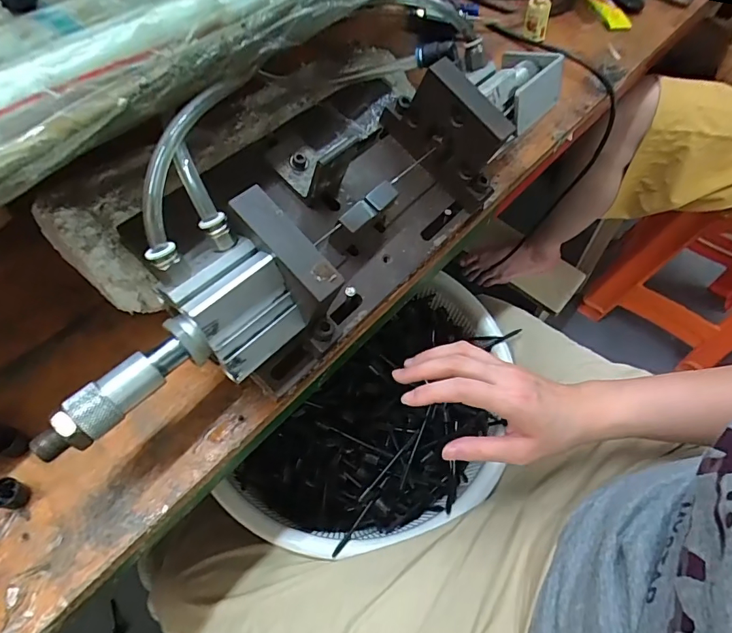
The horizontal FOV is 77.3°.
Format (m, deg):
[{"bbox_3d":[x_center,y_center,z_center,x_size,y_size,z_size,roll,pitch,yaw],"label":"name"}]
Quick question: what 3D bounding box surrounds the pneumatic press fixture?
[{"bbox_3d":[-0.019,-0.088,0.312,0.131,0.103,0.439,36,63,17],"label":"pneumatic press fixture"}]

